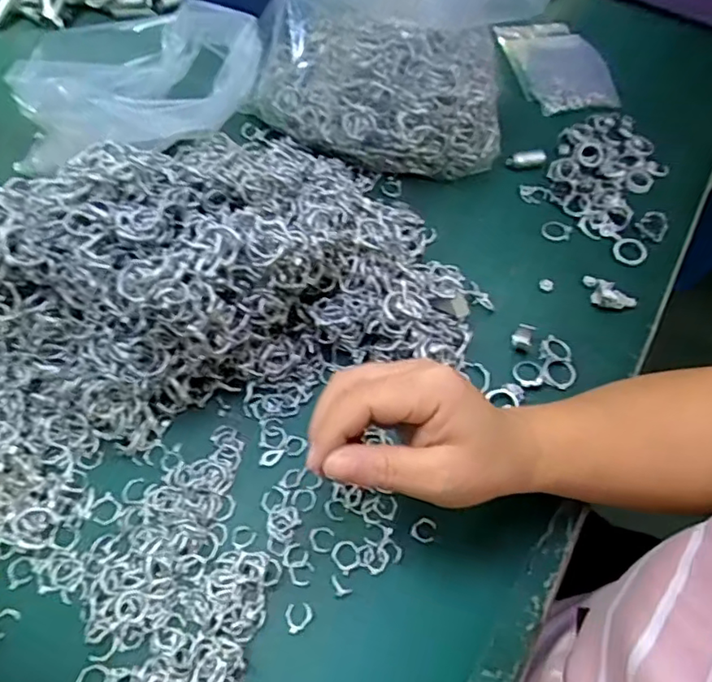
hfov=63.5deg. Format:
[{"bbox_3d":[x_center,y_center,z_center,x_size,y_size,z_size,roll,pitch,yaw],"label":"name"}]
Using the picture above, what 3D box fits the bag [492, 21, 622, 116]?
[{"bbox_3d":[0.195,-0.267,0.551,0.090,0.022,0.115,-15,62,-9],"label":"bag"}]

